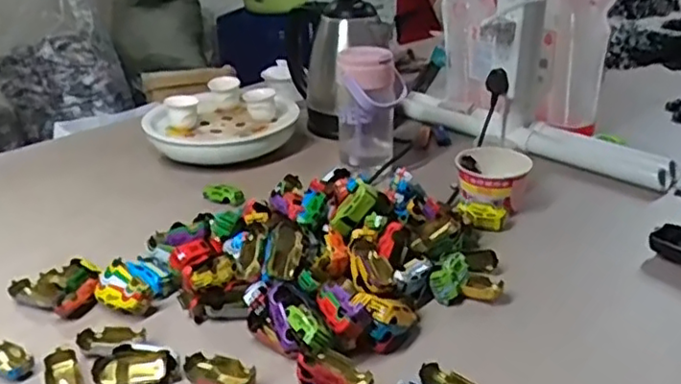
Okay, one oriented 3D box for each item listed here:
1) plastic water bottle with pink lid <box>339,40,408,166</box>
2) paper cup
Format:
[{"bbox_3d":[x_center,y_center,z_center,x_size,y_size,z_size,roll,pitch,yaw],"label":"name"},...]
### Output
[{"bbox_3d":[0.043,-0.122,0.923,0.097,0.150,0.080,0,27,3],"label":"plastic water bottle with pink lid"},{"bbox_3d":[0.199,-0.016,0.852,0.096,0.067,0.083,5,27,12],"label":"paper cup"}]

